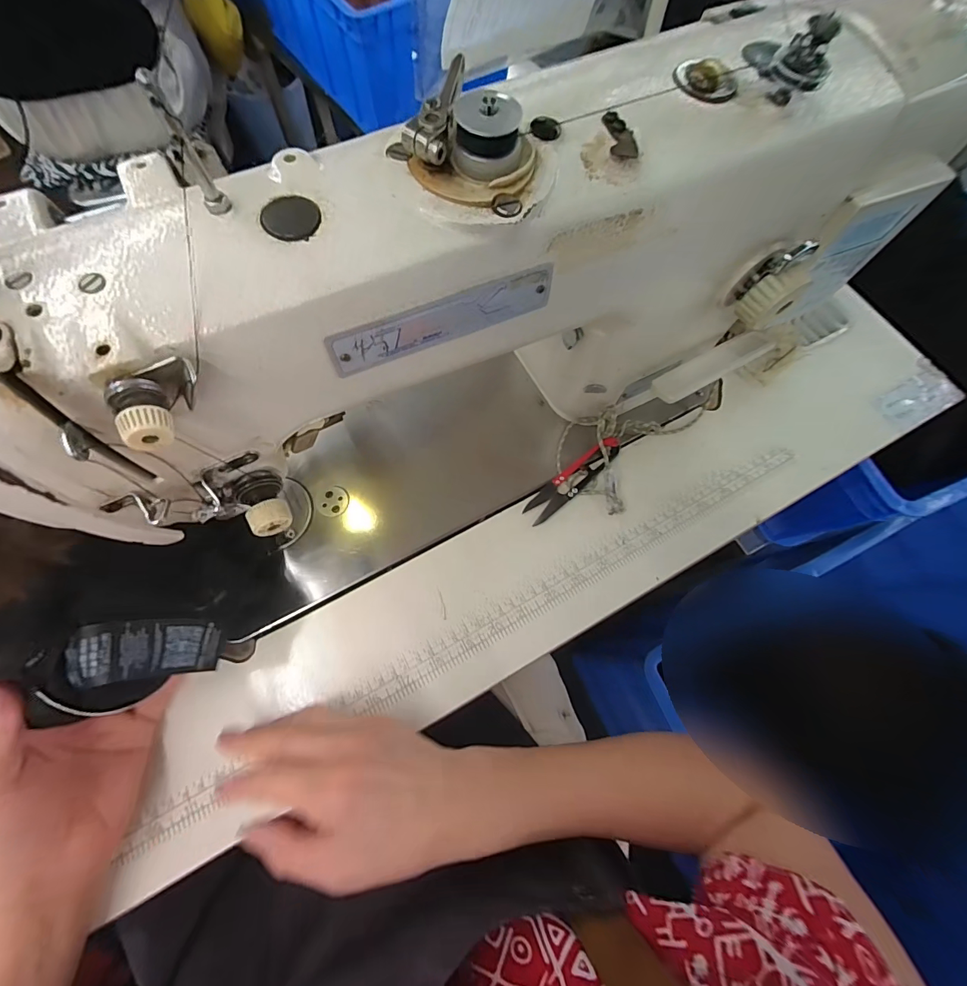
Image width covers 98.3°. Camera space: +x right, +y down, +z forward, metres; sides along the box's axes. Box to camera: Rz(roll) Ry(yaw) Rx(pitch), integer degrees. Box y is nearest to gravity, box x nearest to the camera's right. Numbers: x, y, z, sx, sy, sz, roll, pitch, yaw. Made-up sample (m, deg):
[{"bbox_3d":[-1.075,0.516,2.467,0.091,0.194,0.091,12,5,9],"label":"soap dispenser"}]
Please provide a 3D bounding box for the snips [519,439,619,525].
[{"bbox_3d":[0.079,-0.013,0.363,0.103,0.012,0.022,-40,77,-14],"label":"snips"}]

